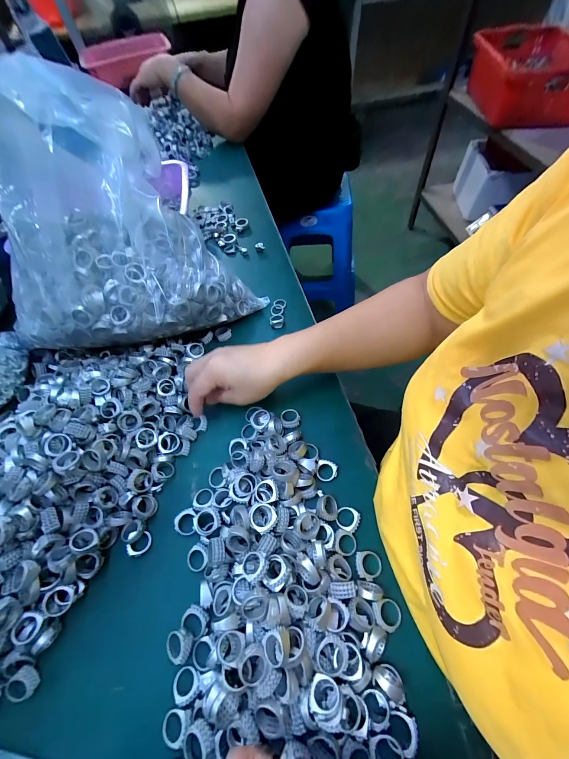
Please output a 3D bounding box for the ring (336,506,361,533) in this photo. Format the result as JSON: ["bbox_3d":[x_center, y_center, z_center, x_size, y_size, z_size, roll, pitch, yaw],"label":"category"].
[{"bbox_3d":[0.064,0.140,0.302,0.023,0.006,0.023,-2,58,3],"label":"ring"}]

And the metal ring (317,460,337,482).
[{"bbox_3d":[0.047,0.100,0.329,0.023,0.006,0.023,-2,58,3],"label":"metal ring"}]

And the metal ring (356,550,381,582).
[{"bbox_3d":[0.079,0.175,0.281,0.024,0.004,0.024,-2,58,3],"label":"metal ring"}]

